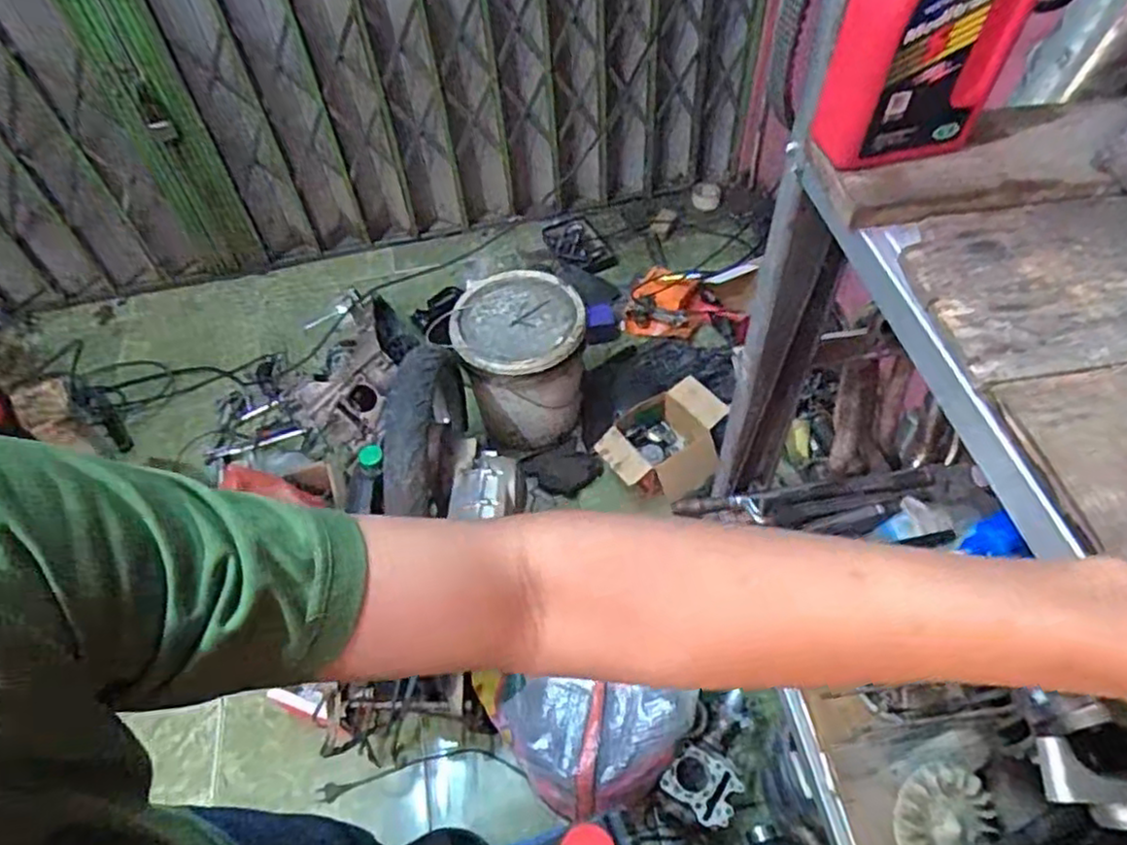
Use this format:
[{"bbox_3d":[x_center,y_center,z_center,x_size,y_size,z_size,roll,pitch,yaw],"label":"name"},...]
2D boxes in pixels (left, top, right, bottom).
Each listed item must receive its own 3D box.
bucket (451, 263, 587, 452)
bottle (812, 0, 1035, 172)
[{"bbox_3d":[-0.097,-0.146,1.669,0.291,0.317,0.307,-9,54,-3],"label":"bucket"},{"bbox_3d":[0.245,-0.280,0.454,0.110,0.212,0.064,-15,54,-7],"label":"bottle"}]

